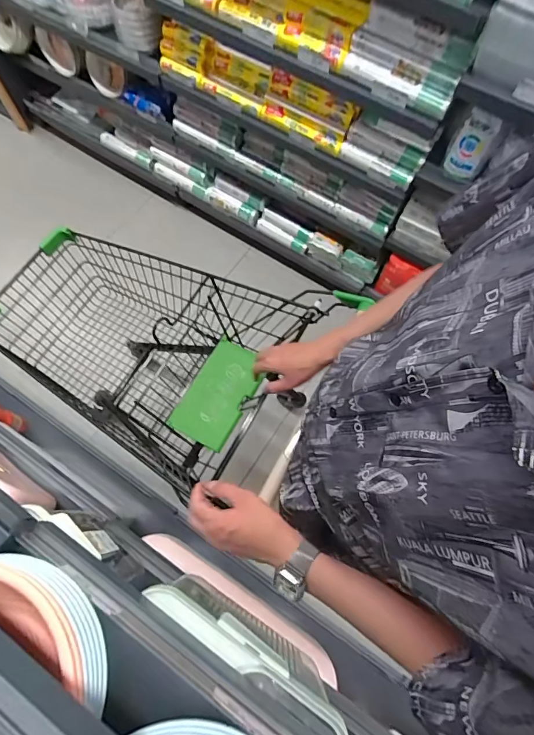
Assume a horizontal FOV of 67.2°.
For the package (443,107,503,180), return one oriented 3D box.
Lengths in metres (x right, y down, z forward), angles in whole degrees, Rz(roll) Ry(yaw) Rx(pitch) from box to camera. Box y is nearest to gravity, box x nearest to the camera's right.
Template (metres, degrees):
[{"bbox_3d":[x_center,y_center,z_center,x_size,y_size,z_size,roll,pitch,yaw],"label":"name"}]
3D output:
[{"bbox_3d":[0.521,-0.564,1.027,0.085,0.153,0.039,33,73,11],"label":"package"}]

